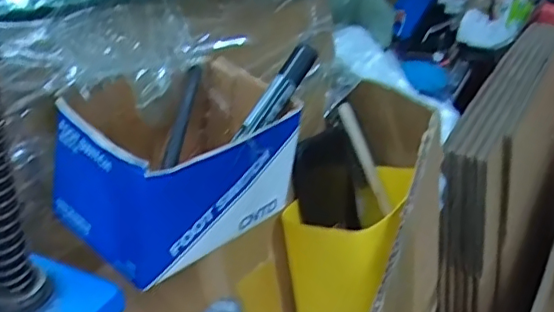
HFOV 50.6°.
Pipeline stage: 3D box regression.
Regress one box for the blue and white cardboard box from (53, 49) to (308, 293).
[{"bbox_3d":[-0.054,0.000,0.338,0.092,0.077,0.123,22,32,34],"label":"blue and white cardboard box"}]

